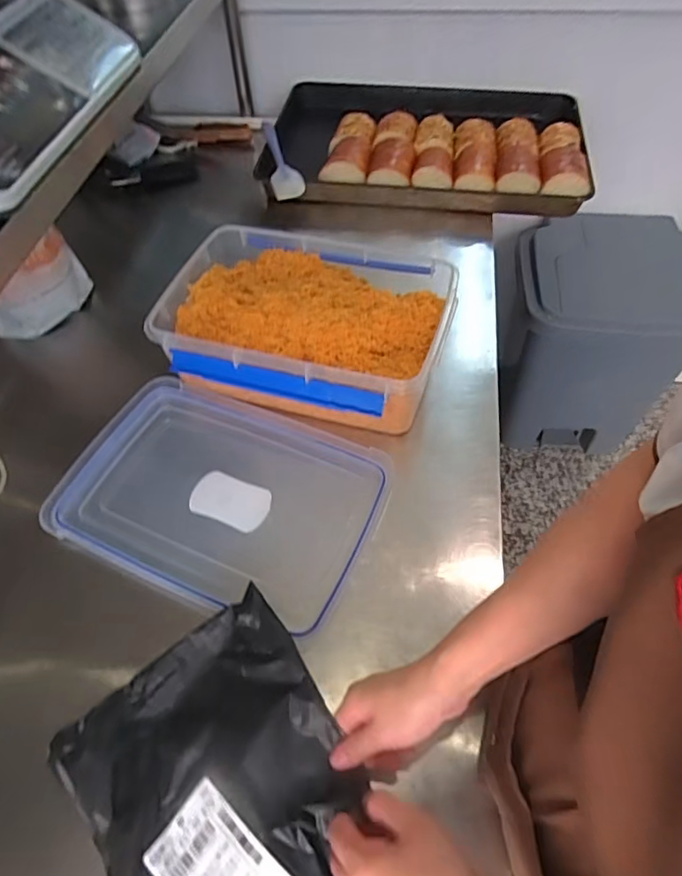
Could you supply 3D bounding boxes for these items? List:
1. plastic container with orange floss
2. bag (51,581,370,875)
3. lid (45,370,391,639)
[{"bbox_3d":[-0.043,-0.153,0.726,0.363,0.113,0.271,14,57,11],"label":"plastic container with orange floss"},{"bbox_3d":[-0.101,0.311,0.437,0.235,0.057,0.293,-27,59,-16],"label":"bag"},{"bbox_3d":[-0.147,0.065,0.643,0.372,0.023,0.246,19,58,14],"label":"lid"}]

